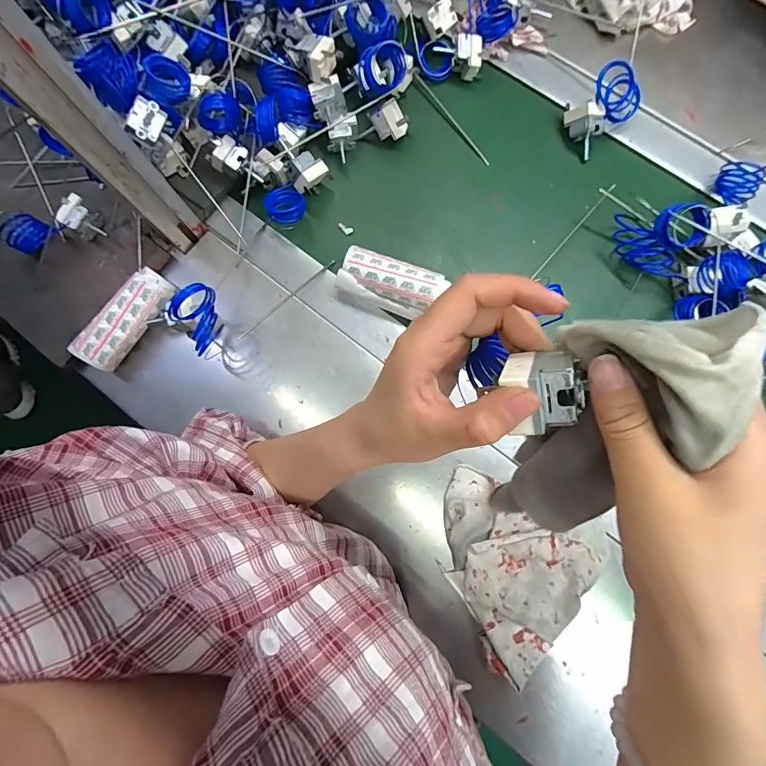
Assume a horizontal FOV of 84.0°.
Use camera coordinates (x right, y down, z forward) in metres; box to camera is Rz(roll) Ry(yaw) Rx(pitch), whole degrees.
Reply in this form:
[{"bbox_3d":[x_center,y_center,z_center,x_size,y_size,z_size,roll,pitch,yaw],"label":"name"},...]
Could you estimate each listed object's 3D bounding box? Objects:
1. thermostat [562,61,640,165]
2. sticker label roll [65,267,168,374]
[{"bbox_3d":[0.251,-0.318,0.492,0.070,0.063,0.057,-41,81,-5],"label":"thermostat"},{"bbox_3d":[-0.279,-0.067,0.468,0.043,0.043,0.117,39,84,8],"label":"sticker label roll"}]

